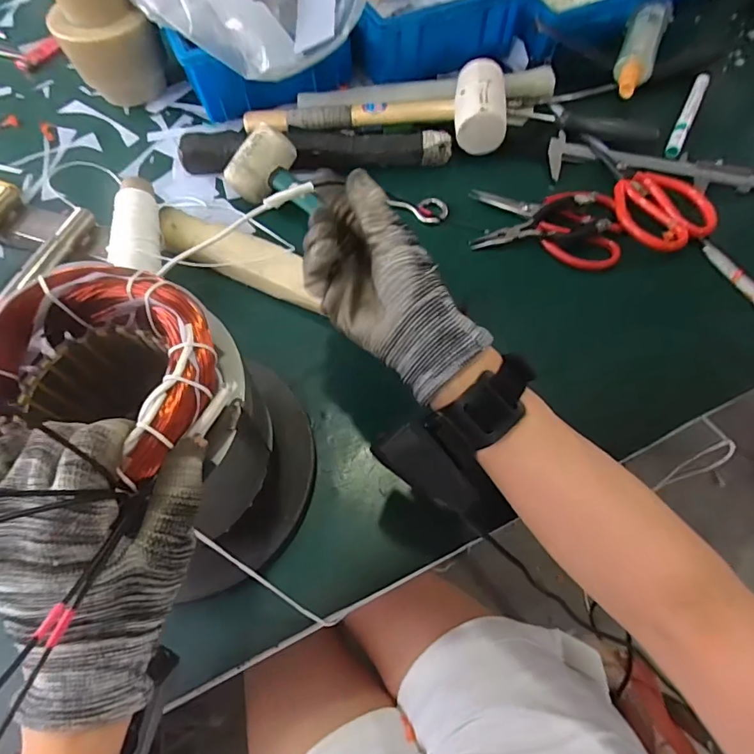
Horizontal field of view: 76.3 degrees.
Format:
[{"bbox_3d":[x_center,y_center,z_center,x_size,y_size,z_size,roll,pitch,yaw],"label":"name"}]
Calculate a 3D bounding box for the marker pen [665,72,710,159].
[{"bbox_3d":[0.350,-0.296,0.539,0.015,0.012,0.136,26,66,14],"label":"marker pen"}]

